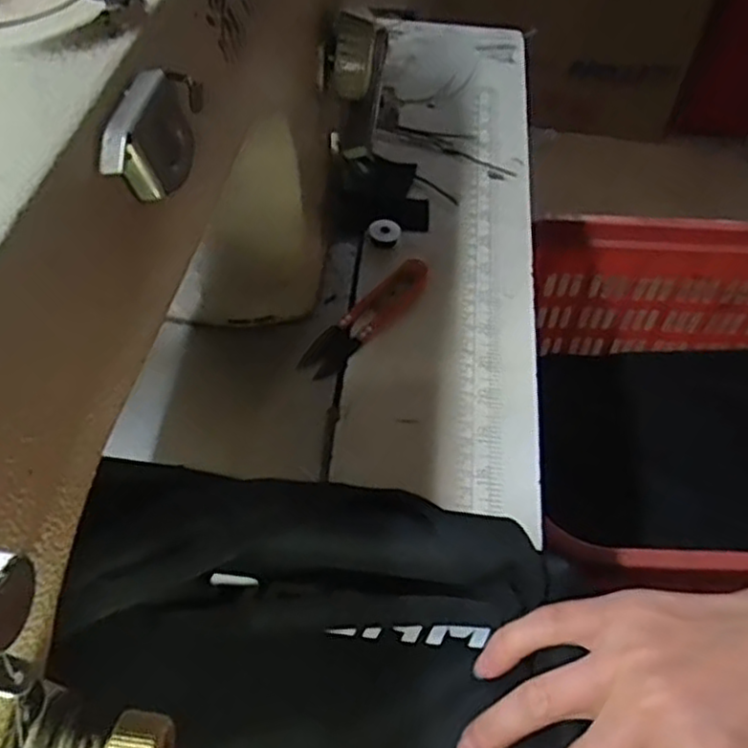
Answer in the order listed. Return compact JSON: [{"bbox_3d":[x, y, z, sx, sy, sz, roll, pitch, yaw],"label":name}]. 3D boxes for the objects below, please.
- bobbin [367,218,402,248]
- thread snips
[{"bbox_3d":[0.006,-0.092,0.476,0.020,0.009,0.018,21,55,14],"label":"bobbin"},{"bbox_3d":[-0.004,-0.035,0.435,0.027,0.009,0.102,33,59,22],"label":"thread snips"}]

